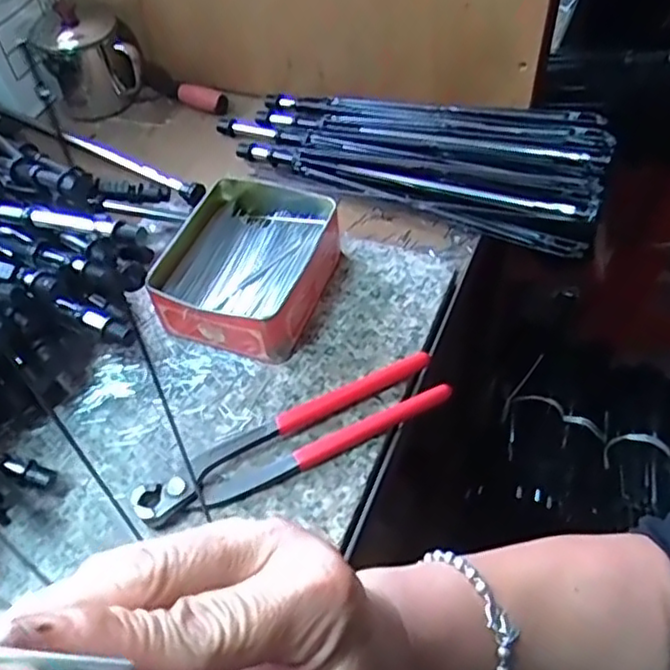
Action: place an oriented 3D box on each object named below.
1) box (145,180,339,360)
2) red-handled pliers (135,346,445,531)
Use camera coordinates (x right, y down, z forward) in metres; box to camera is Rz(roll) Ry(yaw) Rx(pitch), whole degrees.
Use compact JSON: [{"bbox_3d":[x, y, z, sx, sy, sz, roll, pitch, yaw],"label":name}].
[{"bbox_3d":[-0.063,-0.049,0.479,0.116,0.049,0.128,18,55,17],"label":"box"},{"bbox_3d":[-0.025,0.061,0.410,0.193,0.017,0.044,-22,53,-13],"label":"red-handled pliers"}]

